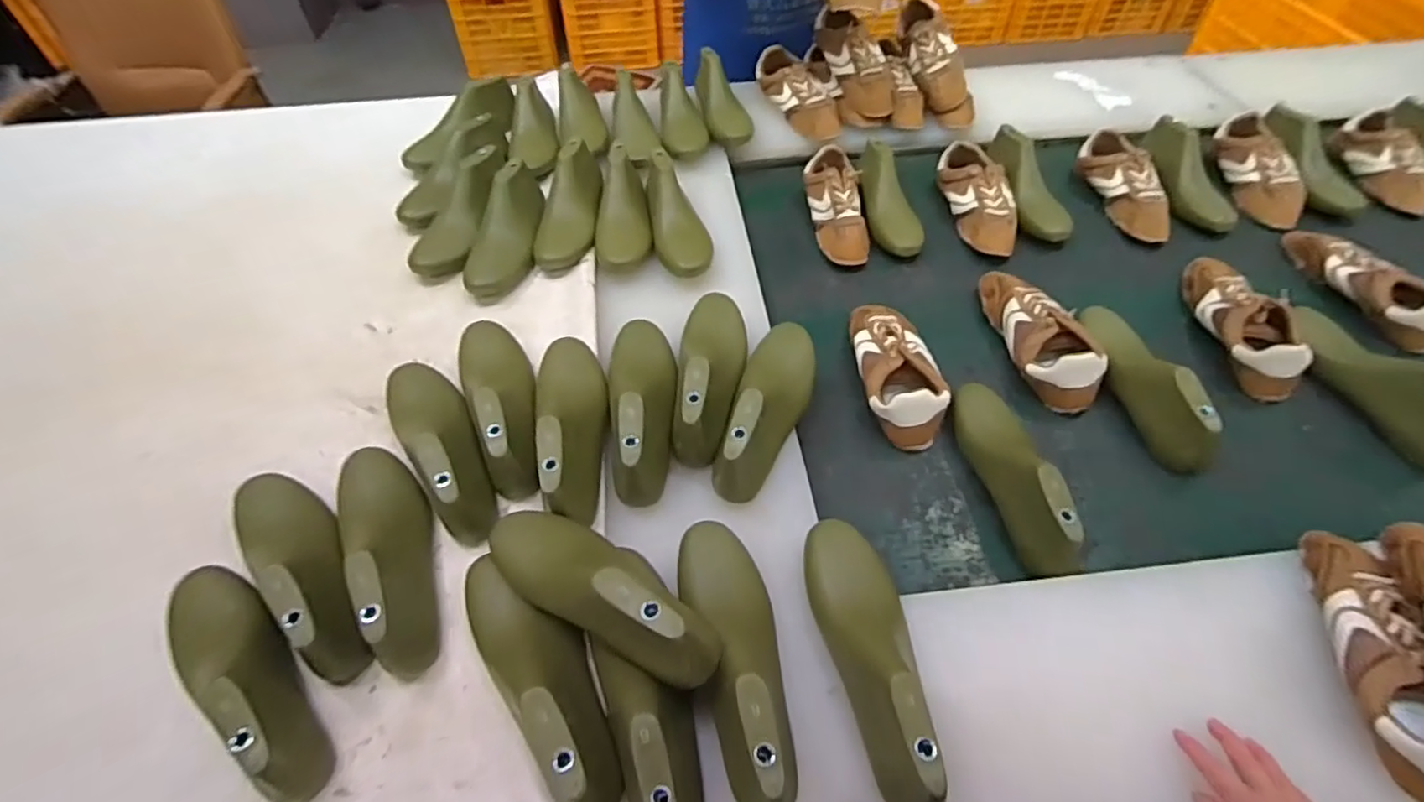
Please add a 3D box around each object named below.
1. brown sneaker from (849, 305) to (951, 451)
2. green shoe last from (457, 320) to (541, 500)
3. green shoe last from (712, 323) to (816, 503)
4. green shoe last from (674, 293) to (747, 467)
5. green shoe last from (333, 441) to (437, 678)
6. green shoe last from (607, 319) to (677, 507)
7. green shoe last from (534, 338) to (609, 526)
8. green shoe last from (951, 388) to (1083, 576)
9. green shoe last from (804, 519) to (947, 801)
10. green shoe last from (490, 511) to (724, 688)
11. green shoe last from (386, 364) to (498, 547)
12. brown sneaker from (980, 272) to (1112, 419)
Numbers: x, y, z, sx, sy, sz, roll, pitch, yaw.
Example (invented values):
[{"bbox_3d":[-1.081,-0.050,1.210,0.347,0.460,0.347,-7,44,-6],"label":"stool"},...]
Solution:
[{"bbox_3d":[0.248,-0.046,0.845,0.101,0.070,0.220,-3,52,-1],"label":"brown sneaker"},{"bbox_3d":[-0.251,-0.016,0.752,0.085,0.078,0.262,-21,54,-14],"label":"green shoe last"},{"bbox_3d":[0.064,-0.007,0.747,0.092,0.081,0.253,14,54,12],"label":"green shoe last"},{"bbox_3d":[-0.001,-0.048,0.770,0.089,0.088,0.256,2,52,3],"label":"green shoe last"},{"bbox_3d":[-0.328,0.135,0.637,0.081,0.087,0.260,-26,56,-18],"label":"green shoe last"},{"bbox_3d":[-0.081,-0.008,0.739,0.082,0.086,0.251,-7,52,-4],"label":"green shoe last"},{"bbox_3d":[-0.161,0.011,0.721,0.084,0.075,0.263,-11,53,-8],"label":"green shoe last"},{"bbox_3d":[0.341,0.069,0.727,0.065,0.077,0.248,-6,52,-3],"label":"green shoe last"},{"bbox_3d":[0.148,0.210,0.560,0.077,0.075,0.256,-10,52,-6],"label":"green shoe last"},{"bbox_3d":[-0.105,0.156,0.567,0.247,0.100,0.082,21,52,37],"label":"green shoe last"},{"bbox_3d":[-0.309,0.036,0.720,0.081,0.089,0.253,-30,57,-20],"label":"green shoe last"},{"bbox_3d":[0.458,-0.095,0.881,0.098,0.065,0.235,-6,52,-3],"label":"brown sneaker"}]

